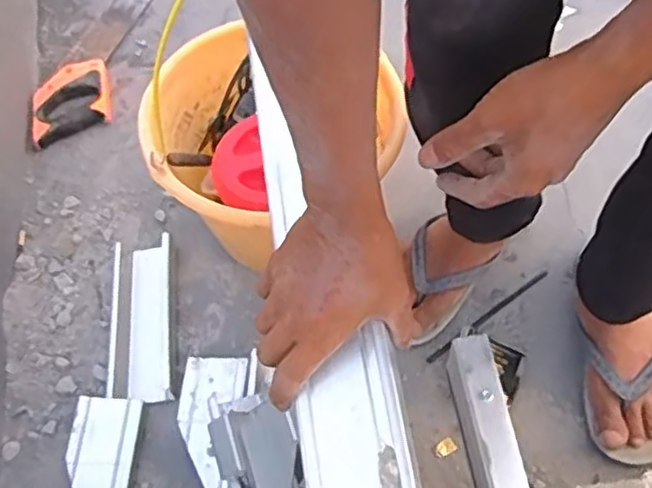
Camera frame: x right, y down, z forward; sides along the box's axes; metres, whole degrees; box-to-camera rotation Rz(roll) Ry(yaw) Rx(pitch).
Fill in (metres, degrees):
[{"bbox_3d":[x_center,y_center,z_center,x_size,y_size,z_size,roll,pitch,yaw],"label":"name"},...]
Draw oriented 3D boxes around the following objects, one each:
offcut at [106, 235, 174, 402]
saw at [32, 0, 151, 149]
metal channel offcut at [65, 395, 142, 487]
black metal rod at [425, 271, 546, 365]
[{"bbox_3d":[-0.232,0.094,0.859,0.074,0.024,0.214,-9,59,0],"label":"offcut"},{"bbox_3d":[-0.345,-0.384,1.156,0.111,0.018,0.543,8,60,9],"label":"saw"},{"bbox_3d":[-0.252,0.252,0.763,0.071,0.034,0.158,0,59,5],"label":"metal channel offcut"},{"bbox_3d":[0.200,0.088,0.843,0.193,0.012,0.010,-33,62,-14],"label":"black metal rod"}]

